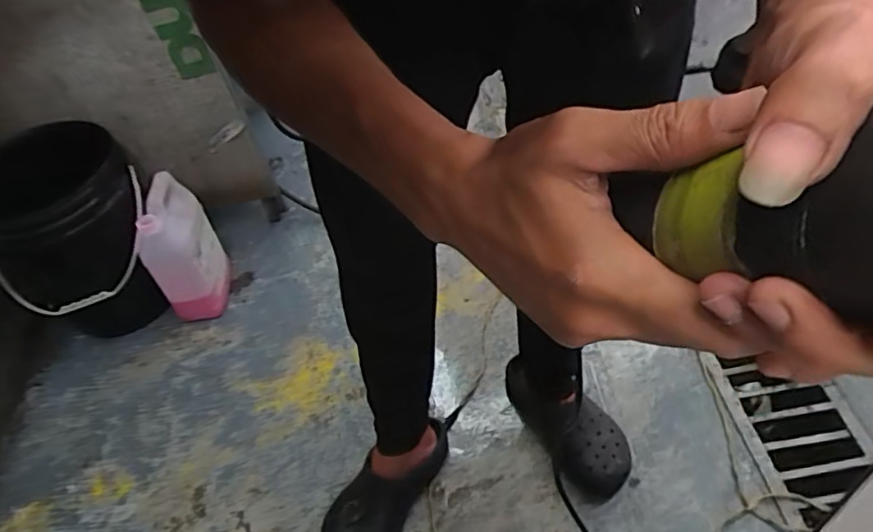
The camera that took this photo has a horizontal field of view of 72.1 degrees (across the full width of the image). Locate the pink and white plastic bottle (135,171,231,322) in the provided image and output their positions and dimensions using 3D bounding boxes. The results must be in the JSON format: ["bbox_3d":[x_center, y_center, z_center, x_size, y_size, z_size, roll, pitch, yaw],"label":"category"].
[{"bbox_3d":[-0.522,-0.027,1.242,0.145,0.271,0.163,-27,51,-18],"label":"pink and white plastic bottle"}]

